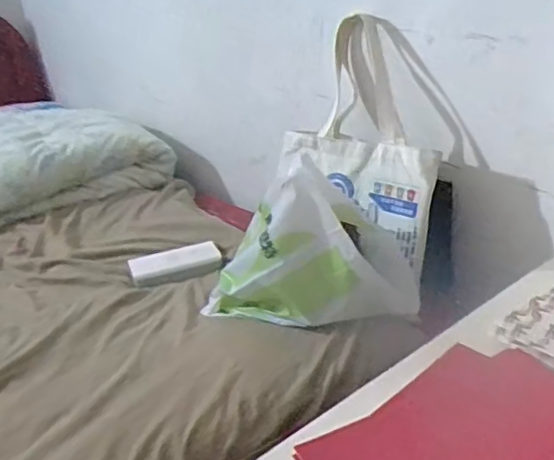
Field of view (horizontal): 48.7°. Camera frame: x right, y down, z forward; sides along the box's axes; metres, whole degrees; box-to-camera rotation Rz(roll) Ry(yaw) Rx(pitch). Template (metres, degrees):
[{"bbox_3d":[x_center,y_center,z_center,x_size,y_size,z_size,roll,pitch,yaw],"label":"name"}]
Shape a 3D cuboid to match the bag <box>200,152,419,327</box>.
[{"bbox_3d":[0.053,0.023,0.934,0.318,0.237,0.163,-8,24,-8],"label":"bag"}]

